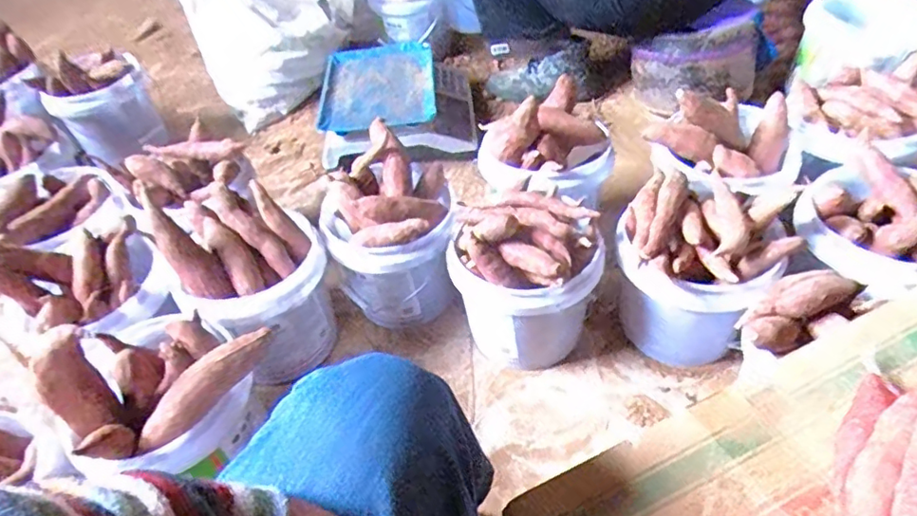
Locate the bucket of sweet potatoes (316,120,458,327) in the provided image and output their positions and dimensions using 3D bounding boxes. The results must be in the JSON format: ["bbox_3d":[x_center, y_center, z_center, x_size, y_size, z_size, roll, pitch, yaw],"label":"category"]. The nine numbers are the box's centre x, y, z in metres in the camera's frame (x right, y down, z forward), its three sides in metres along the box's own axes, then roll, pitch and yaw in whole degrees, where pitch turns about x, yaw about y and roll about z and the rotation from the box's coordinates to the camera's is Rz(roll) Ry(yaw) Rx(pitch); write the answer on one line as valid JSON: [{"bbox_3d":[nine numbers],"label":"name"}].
[{"bbox_3d":[-0.106,-0.038,0.908,0.194,0.231,0.198,-4,46,4],"label":"bucket of sweet potatoes"}]

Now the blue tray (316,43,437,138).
[{"bbox_3d":[-0.174,-0.354,1.210,0.244,0.046,0.317,-7,45,1],"label":"blue tray"}]

